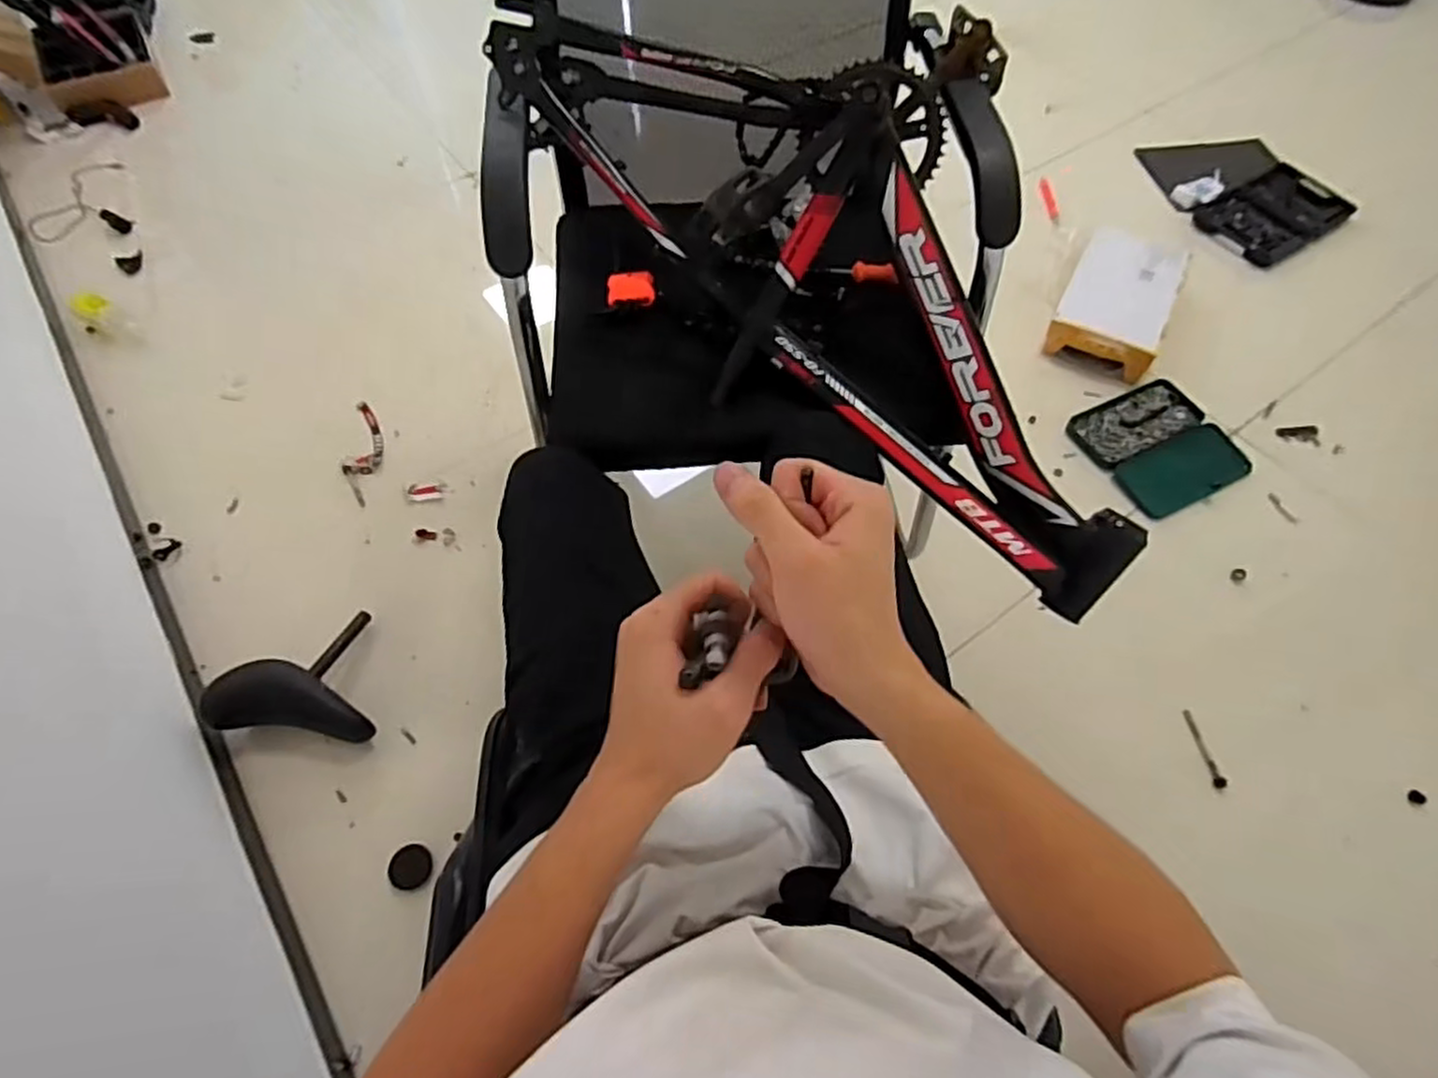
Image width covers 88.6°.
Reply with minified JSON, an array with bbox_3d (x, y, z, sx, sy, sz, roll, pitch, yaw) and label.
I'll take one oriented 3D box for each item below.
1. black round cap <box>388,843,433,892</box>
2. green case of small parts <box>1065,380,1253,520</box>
[{"bbox_3d":[-0.409,0.439,0.985,0.054,0.026,0.055,0,61,0],"label":"black round cap"},{"bbox_3d":[0.800,-0.172,1.350,0.249,0.028,0.246,-23,64,-12],"label":"green case of small parts"}]

